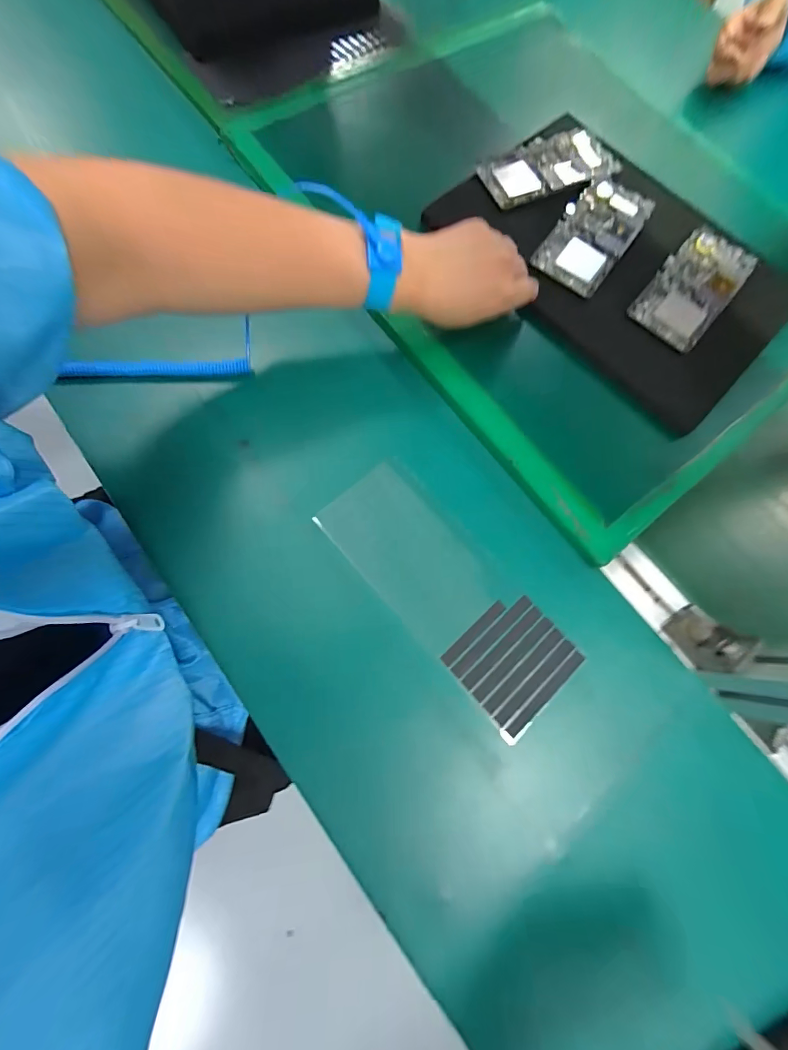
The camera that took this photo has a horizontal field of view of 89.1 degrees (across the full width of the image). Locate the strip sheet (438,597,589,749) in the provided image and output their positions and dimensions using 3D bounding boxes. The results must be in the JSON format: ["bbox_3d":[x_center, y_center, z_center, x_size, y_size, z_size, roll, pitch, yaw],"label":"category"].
[{"bbox_3d":[0.098,0.111,0.327,0.089,0.004,0.083,-41,83,-14],"label":"strip sheet"}]

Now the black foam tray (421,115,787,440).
[{"bbox_3d":[0.227,-0.278,0.413,0.340,0.020,0.237,42,80,8],"label":"black foam tray"}]

